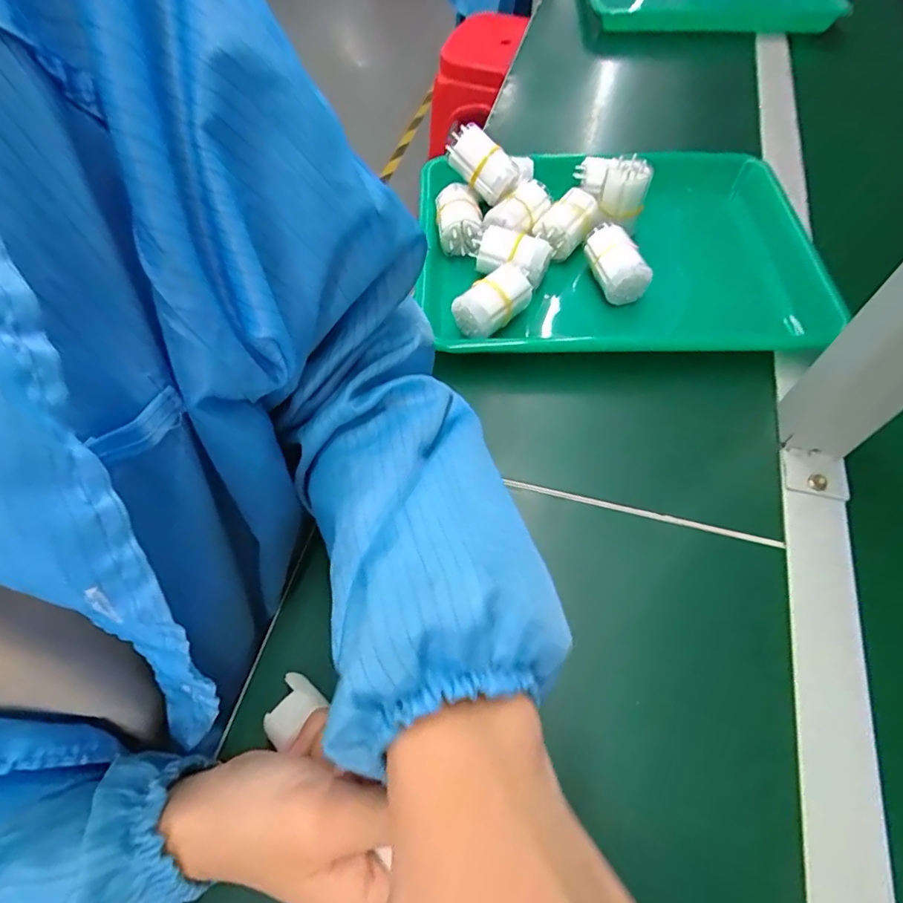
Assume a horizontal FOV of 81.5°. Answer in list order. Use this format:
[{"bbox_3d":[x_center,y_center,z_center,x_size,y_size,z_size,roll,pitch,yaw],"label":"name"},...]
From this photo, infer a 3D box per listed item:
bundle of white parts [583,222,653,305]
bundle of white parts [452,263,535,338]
[{"bbox_3d":[0.135,-0.156,0.437,0.032,0.034,0.065,-15,60,-8],"label":"bundle of white parts"},{"bbox_3d":[0.034,-0.118,0.414,0.033,0.036,0.060,37,66,20],"label":"bundle of white parts"}]

